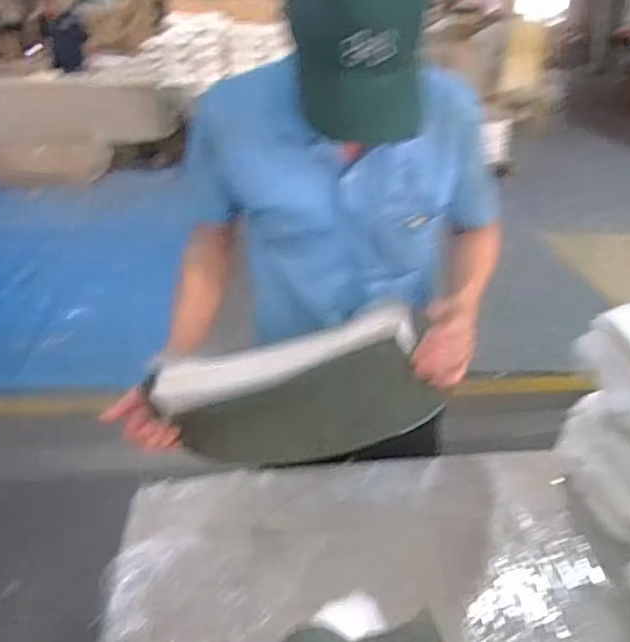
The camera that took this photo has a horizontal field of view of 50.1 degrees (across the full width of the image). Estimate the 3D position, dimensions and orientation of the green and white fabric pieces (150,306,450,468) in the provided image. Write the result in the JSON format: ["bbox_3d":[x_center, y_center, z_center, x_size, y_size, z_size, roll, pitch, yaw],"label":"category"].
[{"bbox_3d":[-0.020,0.113,1.034,0.402,0.223,0.057,-4,27,-11],"label":"green and white fabric pieces"}]

